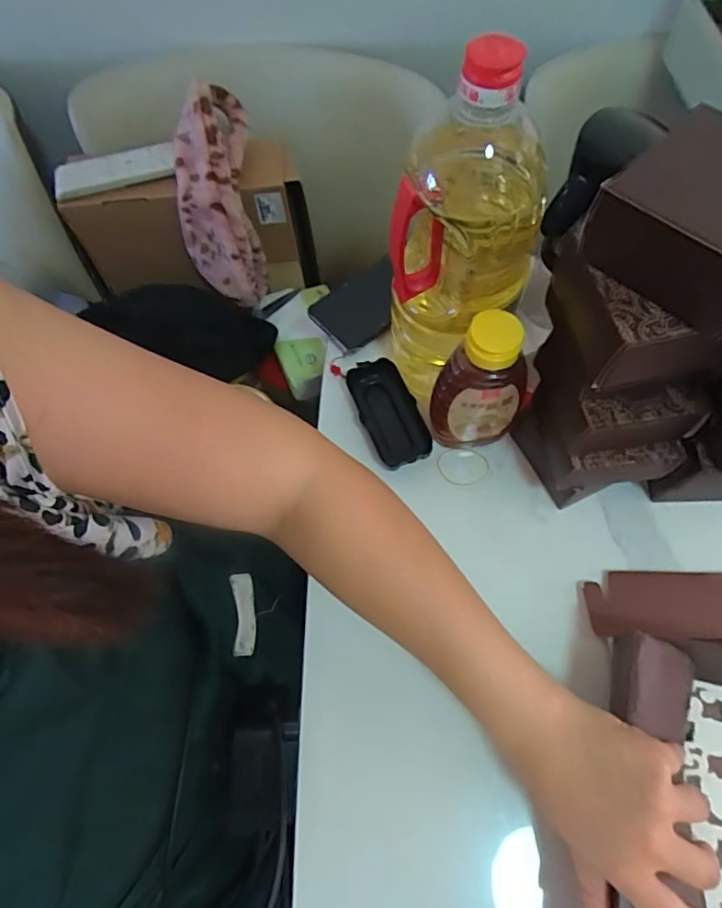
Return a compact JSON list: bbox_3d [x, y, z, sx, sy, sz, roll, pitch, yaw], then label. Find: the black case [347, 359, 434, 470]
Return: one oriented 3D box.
[{"bbox_3d":[0.028,-0.038,0.523,0.053,0.025,0.114,-21,67,-6],"label":"black case"}]

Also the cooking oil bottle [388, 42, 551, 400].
[{"bbox_3d":[0.078,-0.149,0.425,0.103,0.289,0.112,11,67,7],"label":"cooking oil bottle"}]

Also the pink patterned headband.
[{"bbox_3d":[-0.168,-0.290,0.630,0.085,0.236,0.079,-4,28,1],"label":"pink patterned headband"}]

